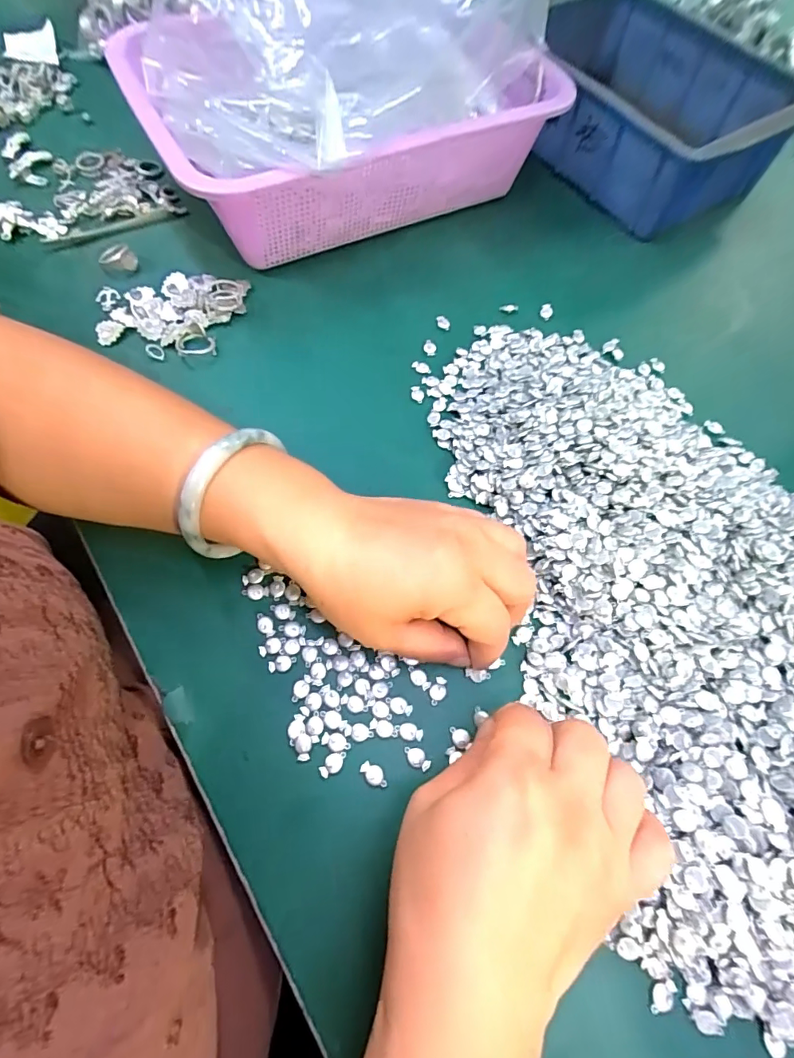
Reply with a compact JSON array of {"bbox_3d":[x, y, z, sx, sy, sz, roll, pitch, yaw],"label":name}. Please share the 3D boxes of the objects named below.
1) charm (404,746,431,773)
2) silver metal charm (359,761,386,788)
[{"bbox_3d":[0.010,0.113,0.232,0.015,0.004,0.008,34,68,13],"label":"charm"},{"bbox_3d":[-0.011,0.118,0.227,0.014,0.004,0.008,35,68,13],"label":"silver metal charm"}]

